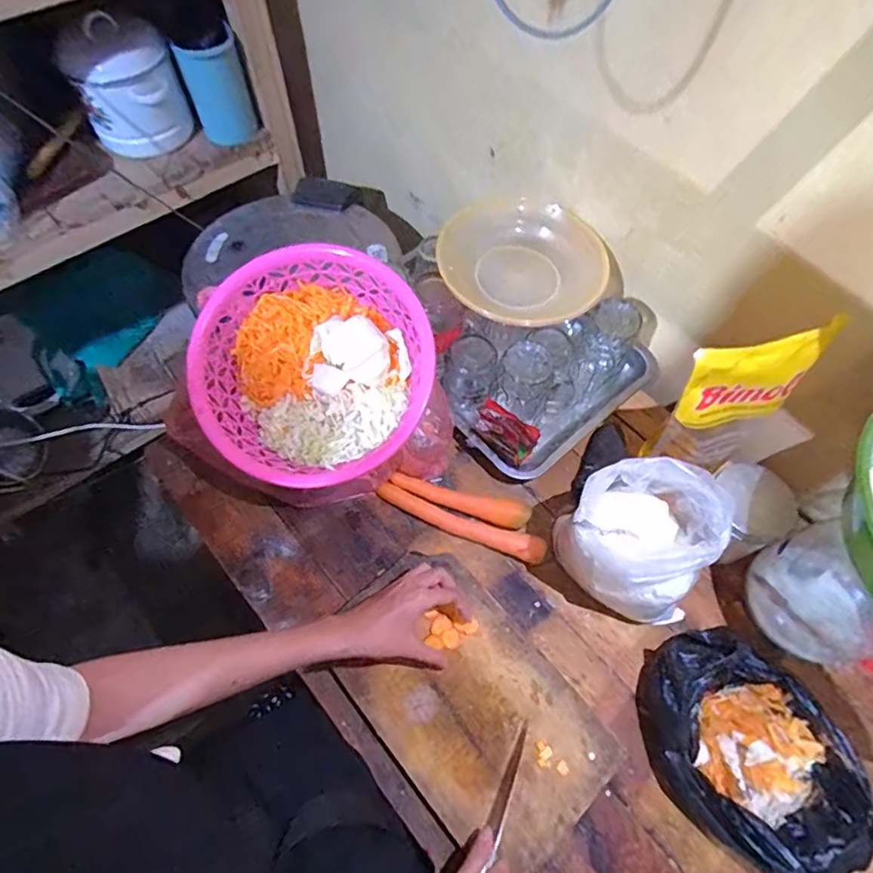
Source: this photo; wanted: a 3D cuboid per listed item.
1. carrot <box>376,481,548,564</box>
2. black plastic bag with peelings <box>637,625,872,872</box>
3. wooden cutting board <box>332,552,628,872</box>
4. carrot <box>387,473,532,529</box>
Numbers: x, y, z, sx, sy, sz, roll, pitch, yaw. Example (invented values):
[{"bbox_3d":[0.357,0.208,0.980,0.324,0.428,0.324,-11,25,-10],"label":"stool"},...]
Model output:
[{"bbox_3d":[0.028,0.105,0.648,0.206,0.025,0.026,20,63,8],"label":"carrot"},{"bbox_3d":[0.306,0.303,0.529,0.208,0.074,0.166,32,65,14],"label":"black plastic bag with peelings"},{"bbox_3d":[0.029,0.266,0.555,0.176,0.017,0.297,-37,69,-20],"label":"wooden cutting board"},{"bbox_3d":[0.030,0.077,0.658,0.165,0.029,0.027,18,62,7],"label":"carrot"}]

